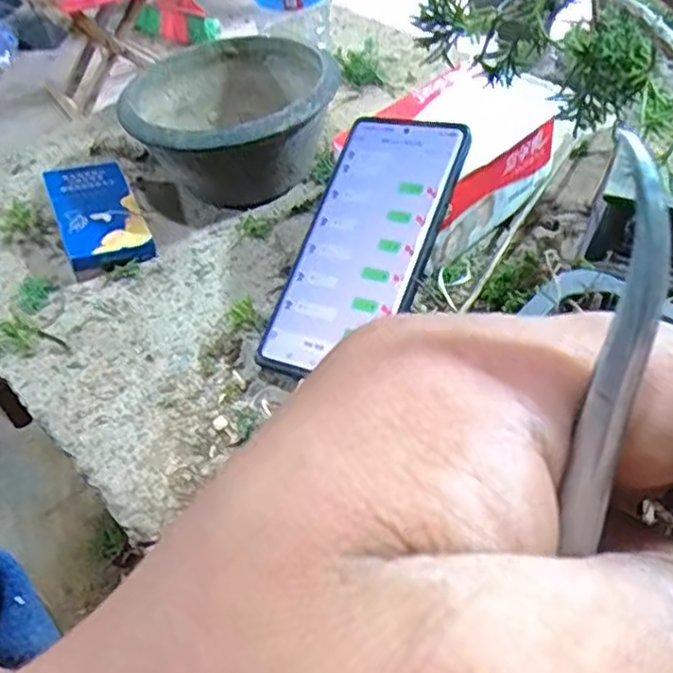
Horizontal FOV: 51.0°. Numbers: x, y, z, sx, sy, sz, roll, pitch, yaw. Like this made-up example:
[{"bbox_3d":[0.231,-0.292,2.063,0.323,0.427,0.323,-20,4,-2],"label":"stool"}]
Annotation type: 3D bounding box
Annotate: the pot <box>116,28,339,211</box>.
[{"bbox_3d":[-0.072,-0.153,0.507,0.139,0.074,0.133,-3,48,4],"label":"pot"}]

